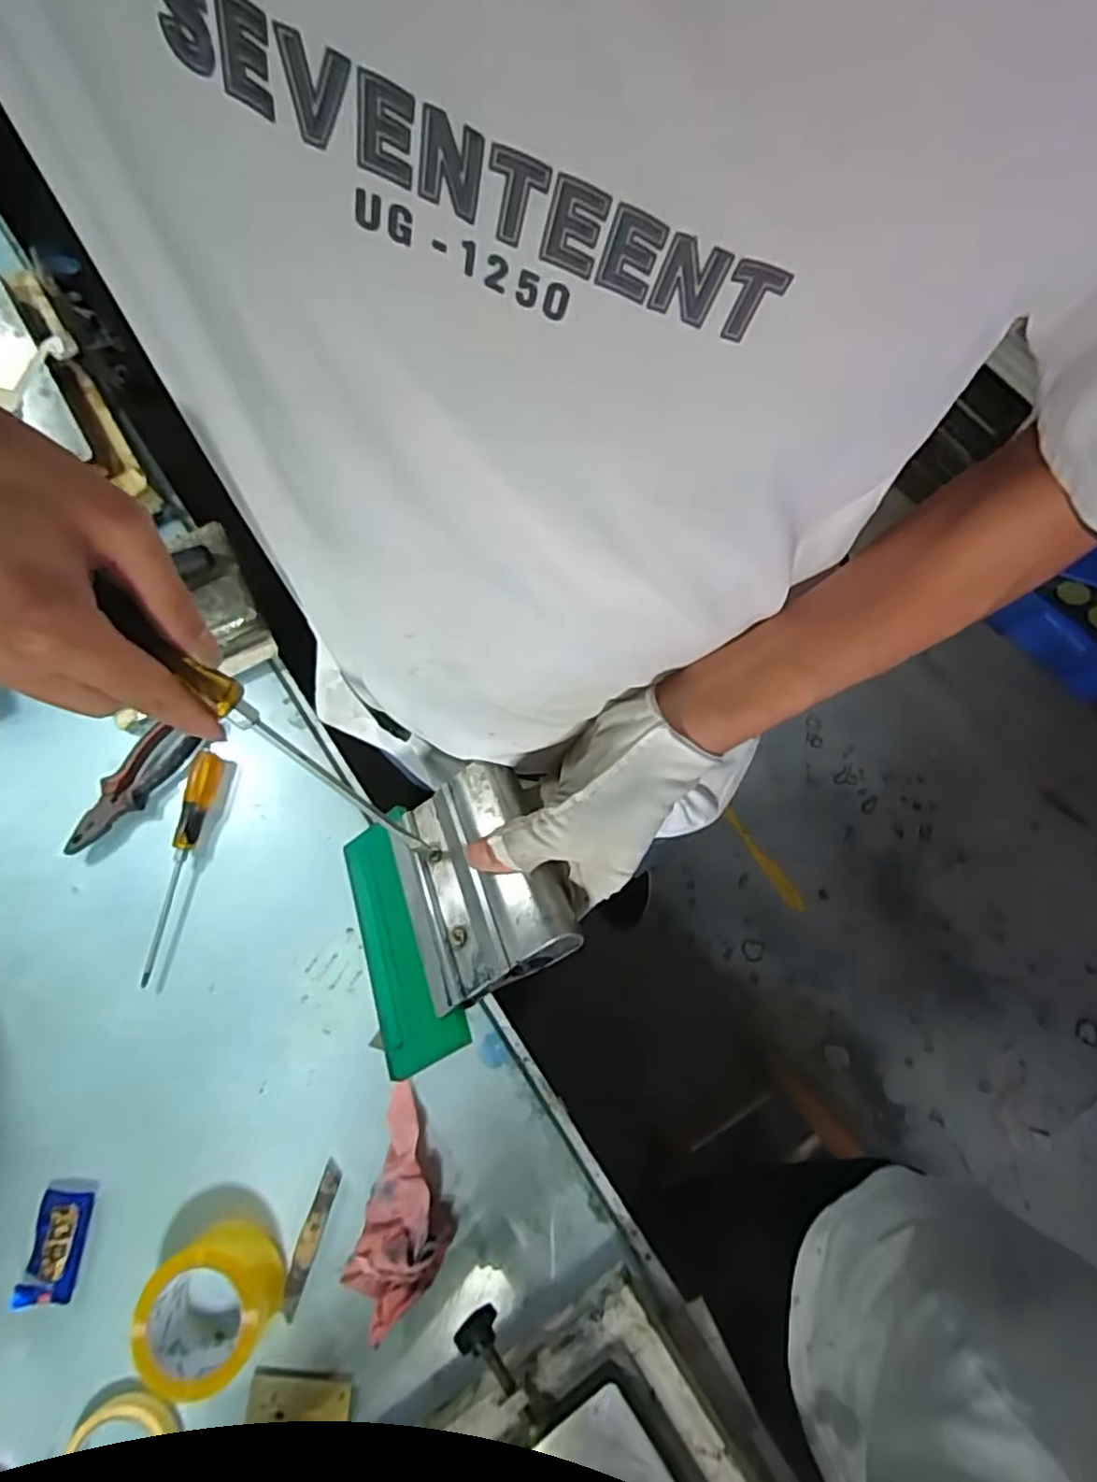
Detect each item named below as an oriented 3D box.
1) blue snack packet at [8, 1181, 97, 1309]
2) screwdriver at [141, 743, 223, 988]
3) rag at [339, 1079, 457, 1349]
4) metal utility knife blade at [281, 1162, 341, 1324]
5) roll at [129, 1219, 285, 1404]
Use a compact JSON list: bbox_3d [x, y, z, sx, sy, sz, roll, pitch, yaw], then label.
[{"bbox_3d":[-0.455,0.461,0.615,0.052,0.016,0.094,4,74,3],"label":"blue snack packet"},{"bbox_3d":[-0.392,0.125,0.703,0.026,0.033,0.242,13,74,6],"label":"screwdriver"},{"bbox_3d":[-0.127,0.419,0.602,0.086,0.053,0.188,11,74,5],"label":"rag"},{"bbox_3d":[-0.219,0.457,0.616,0.018,0.009,0.121,15,75,6],"label":"metal utility knife blade"},{"bbox_3d":[-0.297,0.494,0.577,0.101,0.063,0.120,43,79,13],"label":"roll"}]

